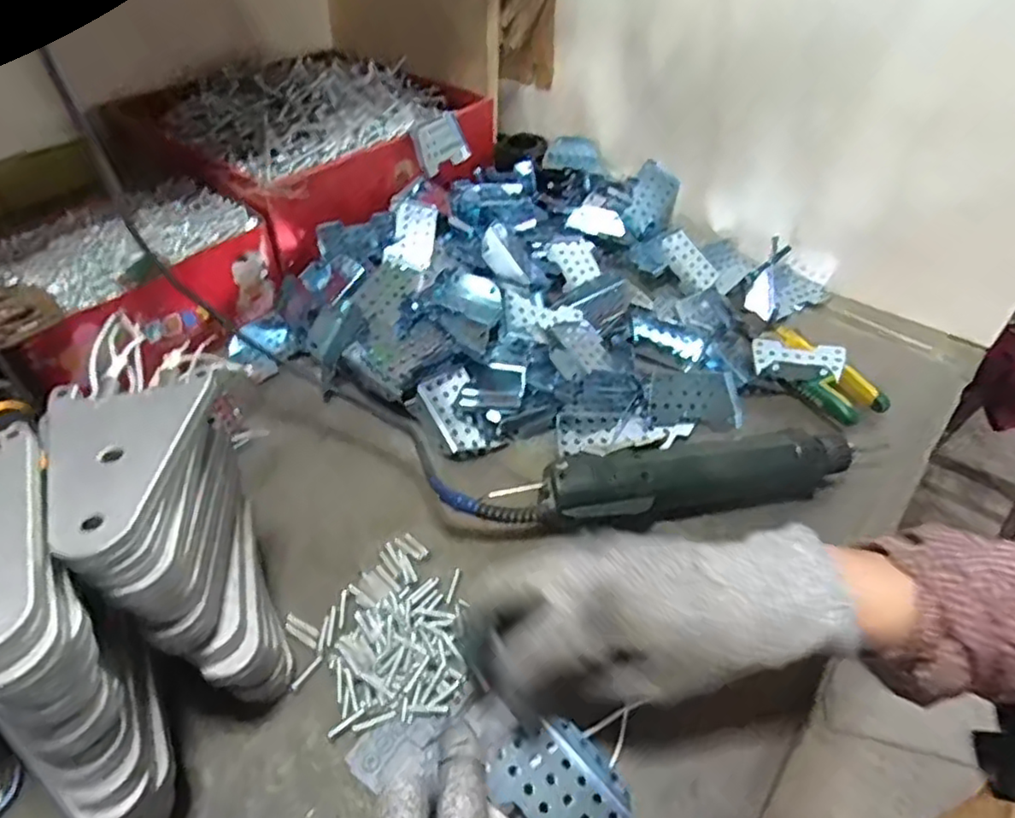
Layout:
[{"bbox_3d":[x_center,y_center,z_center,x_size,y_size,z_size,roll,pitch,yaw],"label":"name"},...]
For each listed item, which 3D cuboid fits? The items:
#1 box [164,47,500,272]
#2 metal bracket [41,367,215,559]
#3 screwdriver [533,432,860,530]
[{"bbox_3d":[-0.183,-0.284,0.681,0.241,0.093,0.301,35,53,30],"label":"box"},{"bbox_3d":[-0.164,0.019,0.273,0.064,0.006,0.098,-7,45,-10],"label":"metal bracket"},{"bbox_3d":[0.127,0.046,0.442,0.208,0.038,0.044,-9,45,-11],"label":"screwdriver"}]

